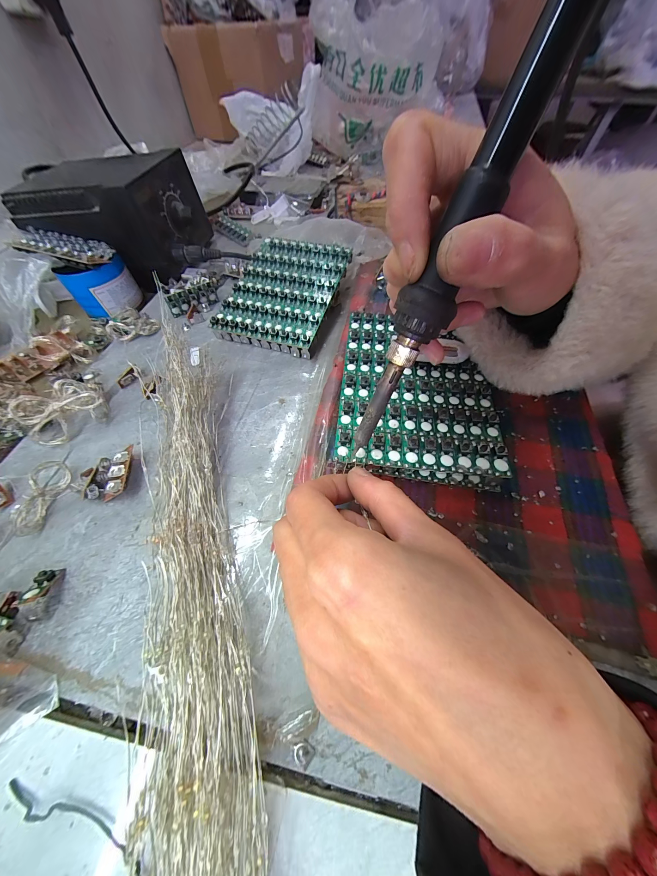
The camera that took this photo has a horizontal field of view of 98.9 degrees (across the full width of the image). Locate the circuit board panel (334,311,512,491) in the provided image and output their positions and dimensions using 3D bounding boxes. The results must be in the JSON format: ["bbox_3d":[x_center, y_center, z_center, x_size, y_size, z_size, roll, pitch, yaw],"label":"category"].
[{"bbox_3d":[0.055,-0.033,0.181,0.093,0.005,0.130,4,58,2],"label":"circuit board panel"}]

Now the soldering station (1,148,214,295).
[{"bbox_3d":[-0.213,-0.236,0.295,0.141,0.084,0.121,8,59,5],"label":"soldering station"}]

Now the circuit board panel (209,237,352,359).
[{"bbox_3d":[-0.042,-0.136,0.264,0.098,0.016,0.128,11,69,8],"label":"circuit board panel"}]

